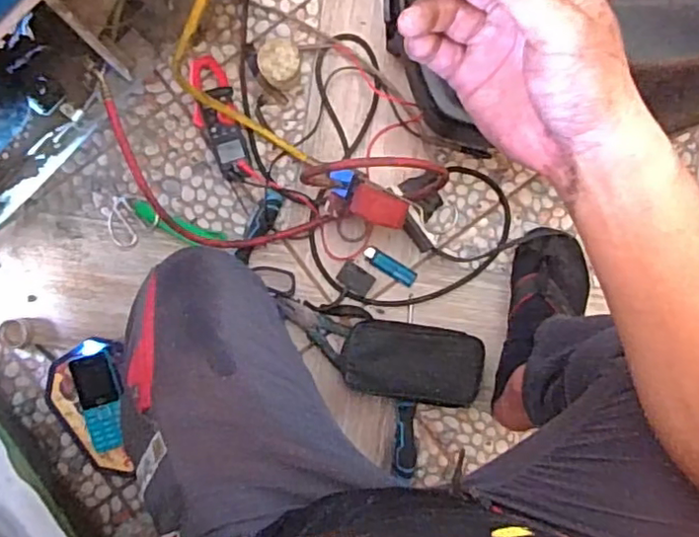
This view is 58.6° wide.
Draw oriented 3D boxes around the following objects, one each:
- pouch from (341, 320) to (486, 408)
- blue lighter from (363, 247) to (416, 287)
[{"bbox_3d":[0.087,0.126,0.846,0.190,0.028,0.103,9,74,-10],"label":"pouch"},{"bbox_3d":[0.057,-0.002,0.875,0.080,0.011,0.024,31,88,1],"label":"blue lighter"}]

